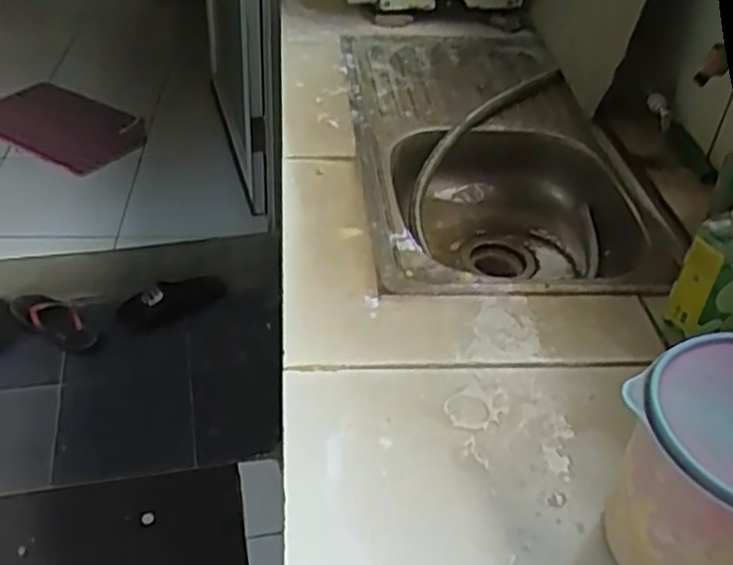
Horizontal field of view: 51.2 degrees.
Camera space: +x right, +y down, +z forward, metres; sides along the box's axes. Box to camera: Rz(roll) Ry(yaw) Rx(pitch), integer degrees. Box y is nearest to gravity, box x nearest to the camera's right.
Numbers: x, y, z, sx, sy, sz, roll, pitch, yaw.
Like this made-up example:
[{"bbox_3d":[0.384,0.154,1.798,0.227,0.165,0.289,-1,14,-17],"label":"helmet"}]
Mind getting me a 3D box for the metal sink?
[{"bbox_3d":[0.172,-0.178,1.185,0.383,0.149,0.748,-1,39,-5],"label":"metal sink"}]

